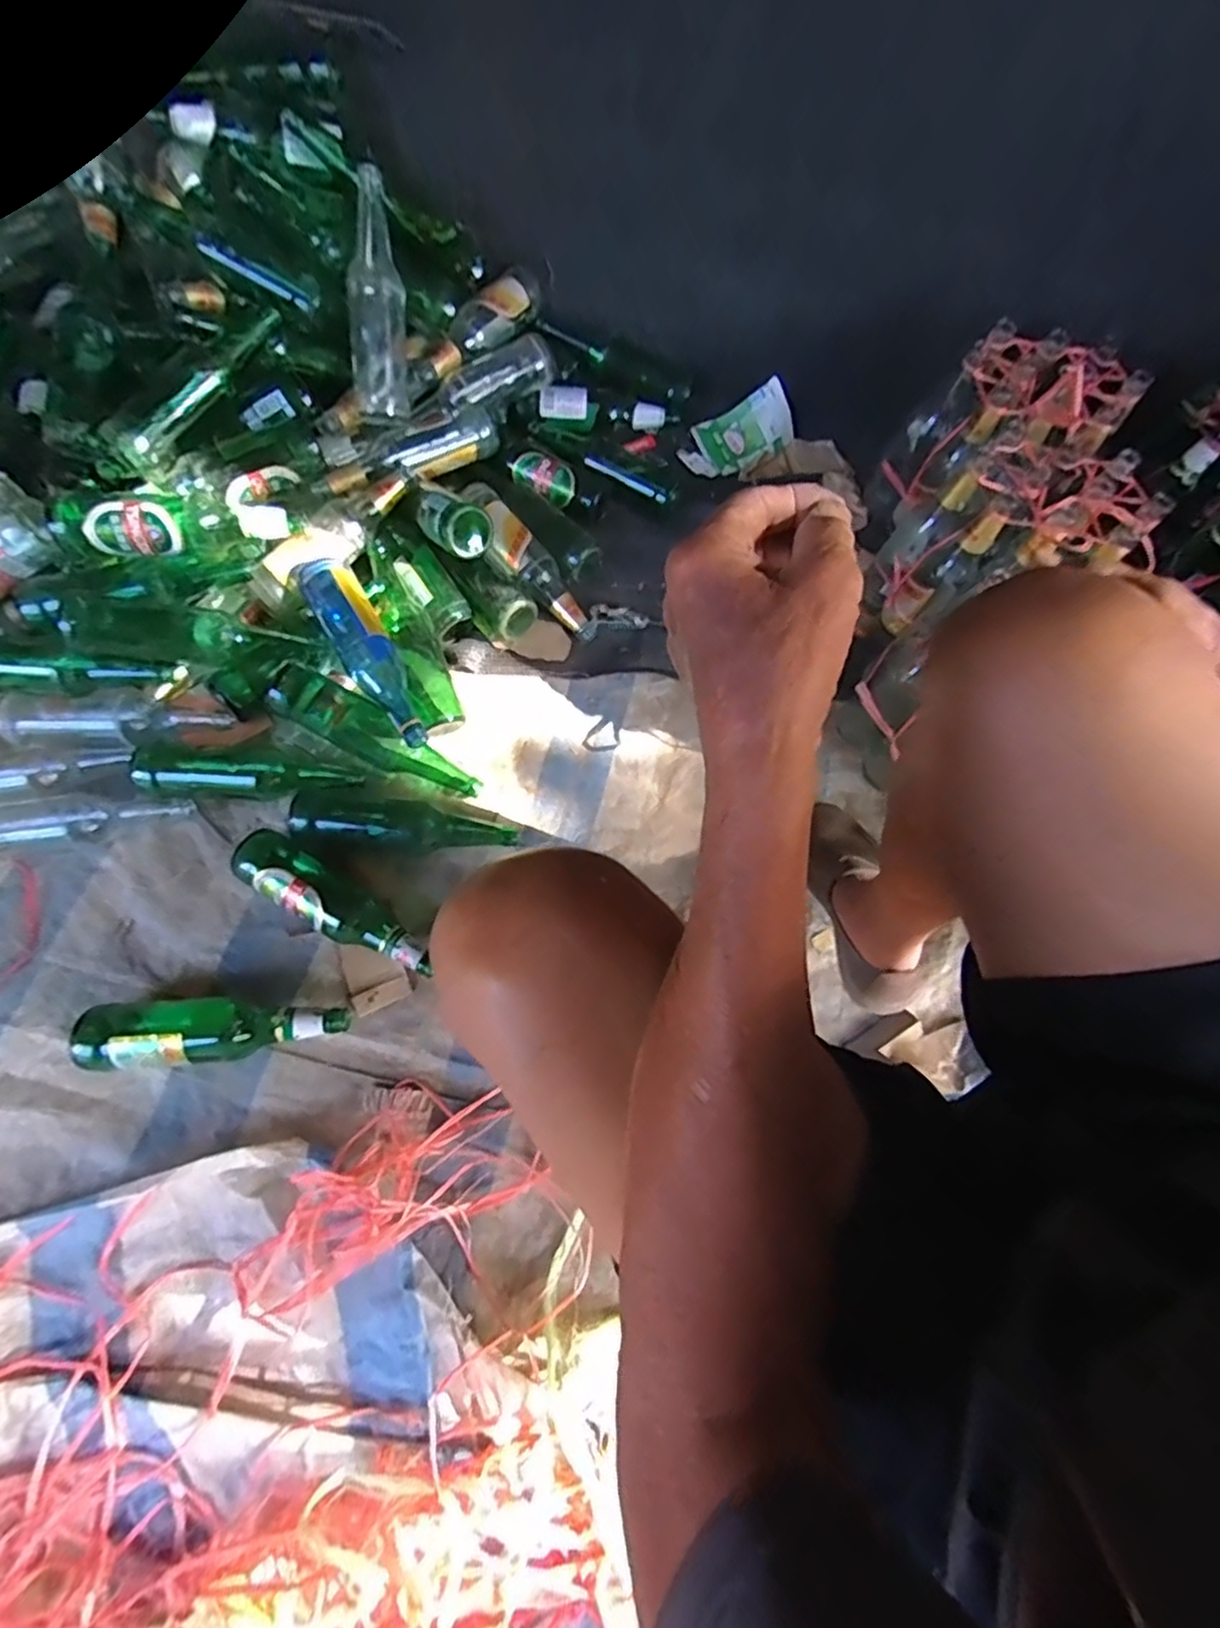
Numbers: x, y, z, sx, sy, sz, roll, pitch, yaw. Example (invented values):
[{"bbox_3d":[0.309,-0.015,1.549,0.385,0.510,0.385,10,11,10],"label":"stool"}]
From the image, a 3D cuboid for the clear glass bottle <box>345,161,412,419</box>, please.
[{"bbox_3d":[-0.316,-0.684,0.882,0.076,0.055,0.283,-1,103,-3],"label":"clear glass bottle"}]

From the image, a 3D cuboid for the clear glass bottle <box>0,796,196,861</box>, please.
[{"bbox_3d":[-0.648,0.009,0.793,0.270,0.056,0.067,-10,69,-6],"label":"clear glass bottle"}]

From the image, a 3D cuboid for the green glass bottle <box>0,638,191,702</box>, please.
[{"bbox_3d":[-0.671,-0.182,0.812,0.284,0.069,0.079,3,70,-2],"label":"green glass bottle"}]

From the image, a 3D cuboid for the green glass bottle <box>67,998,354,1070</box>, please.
[{"bbox_3d":[-0.424,0.233,0.711,0.275,0.063,0.067,-3,69,-3],"label":"green glass bottle"}]

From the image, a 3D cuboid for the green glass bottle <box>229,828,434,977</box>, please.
[{"bbox_3d":[-0.321,0.105,0.763,0.273,0.065,0.068,30,71,9],"label":"green glass bottle"}]

